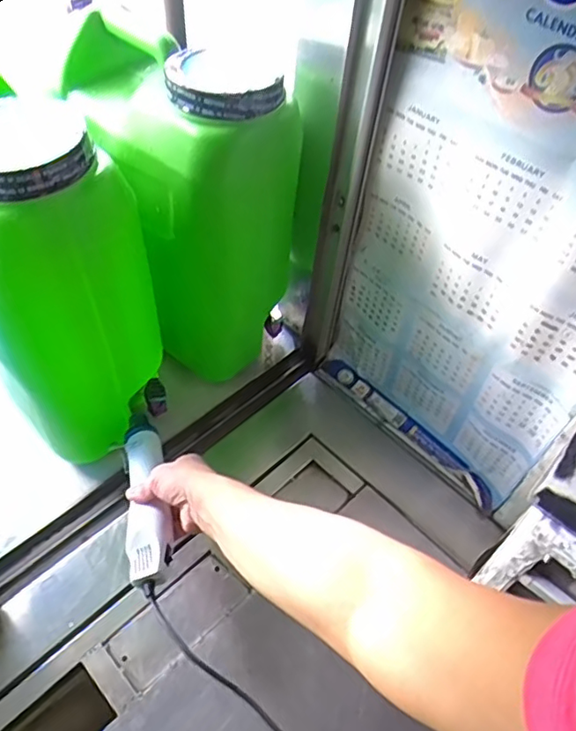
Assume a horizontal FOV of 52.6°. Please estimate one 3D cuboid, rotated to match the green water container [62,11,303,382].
[{"bbox_3d":[-0.118,-0.172,0.733,0.195,0.350,0.160,33,56,20],"label":"green water container"}]

